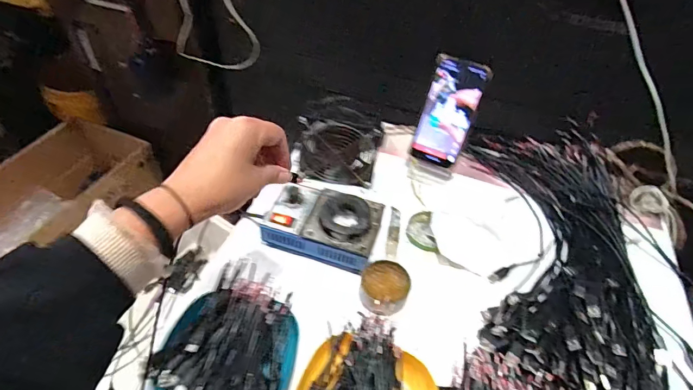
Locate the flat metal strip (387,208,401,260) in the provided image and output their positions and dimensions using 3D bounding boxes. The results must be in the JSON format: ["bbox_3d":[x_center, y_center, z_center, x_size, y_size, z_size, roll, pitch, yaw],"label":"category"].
[{"bbox_3d":[0.068,0.053,0.605,0.016,0.006,0.087,8,47,3],"label":"flat metal strip"}]

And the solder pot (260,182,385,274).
[{"bbox_3d":[-0.033,0.038,0.566,0.147,0.054,0.102,15,48,9],"label":"solder pot"}]

